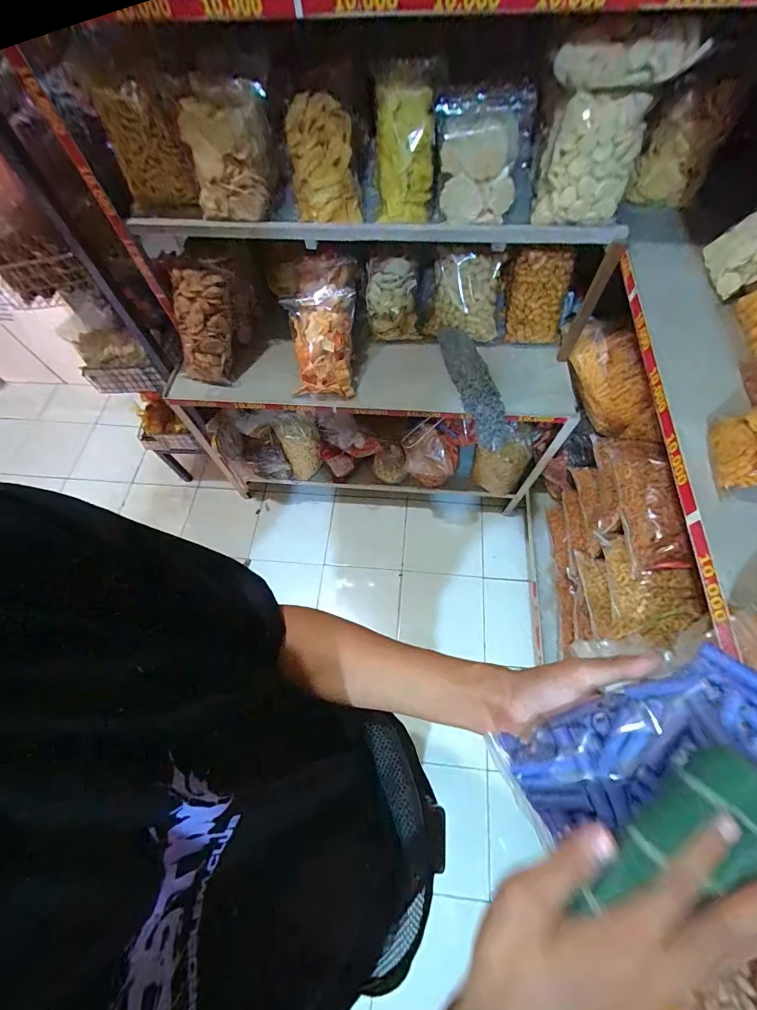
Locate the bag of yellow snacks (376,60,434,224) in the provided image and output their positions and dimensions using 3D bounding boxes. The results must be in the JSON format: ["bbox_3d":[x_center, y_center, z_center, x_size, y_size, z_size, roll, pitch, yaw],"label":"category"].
[{"bbox_3d":[0.052,-0.692,0.766,0.106,0.224,0.108,-3,43,2],"label":"bag of yellow snacks"}]

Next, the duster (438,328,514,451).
[{"bbox_3d":[0.242,-0.320,1.014,0.086,0.073,0.380,-14,64,-4],"label":"duster"}]

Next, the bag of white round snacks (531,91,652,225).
[{"bbox_3d":[0.393,-0.639,0.730,0.146,0.173,0.080,4,64,5],"label":"bag of white round snacks"}]

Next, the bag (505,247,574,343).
[{"bbox_3d":[0.405,-0.531,1.023,0.160,0.231,0.071,10,65,8],"label":"bag"}]

